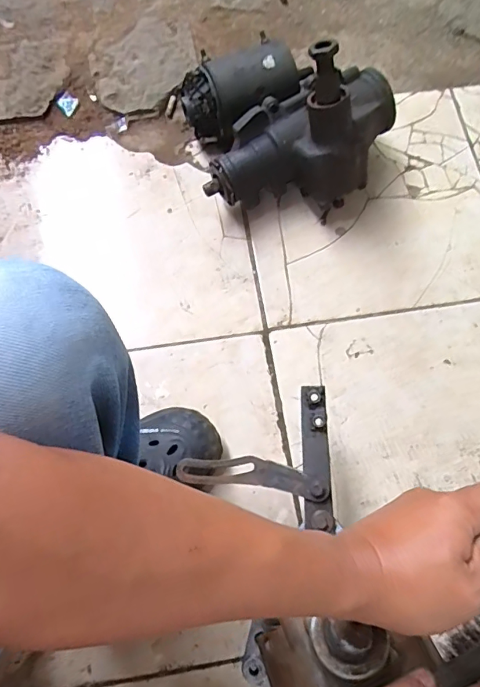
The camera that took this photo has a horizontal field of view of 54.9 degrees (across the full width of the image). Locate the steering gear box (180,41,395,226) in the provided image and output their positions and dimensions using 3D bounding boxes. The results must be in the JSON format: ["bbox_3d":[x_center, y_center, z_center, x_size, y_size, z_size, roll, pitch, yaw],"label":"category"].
[{"bbox_3d":[0.071,-0.336,0.671,0.293,0.228,0.221,-8,73,-3],"label":"steering gear box"}]

